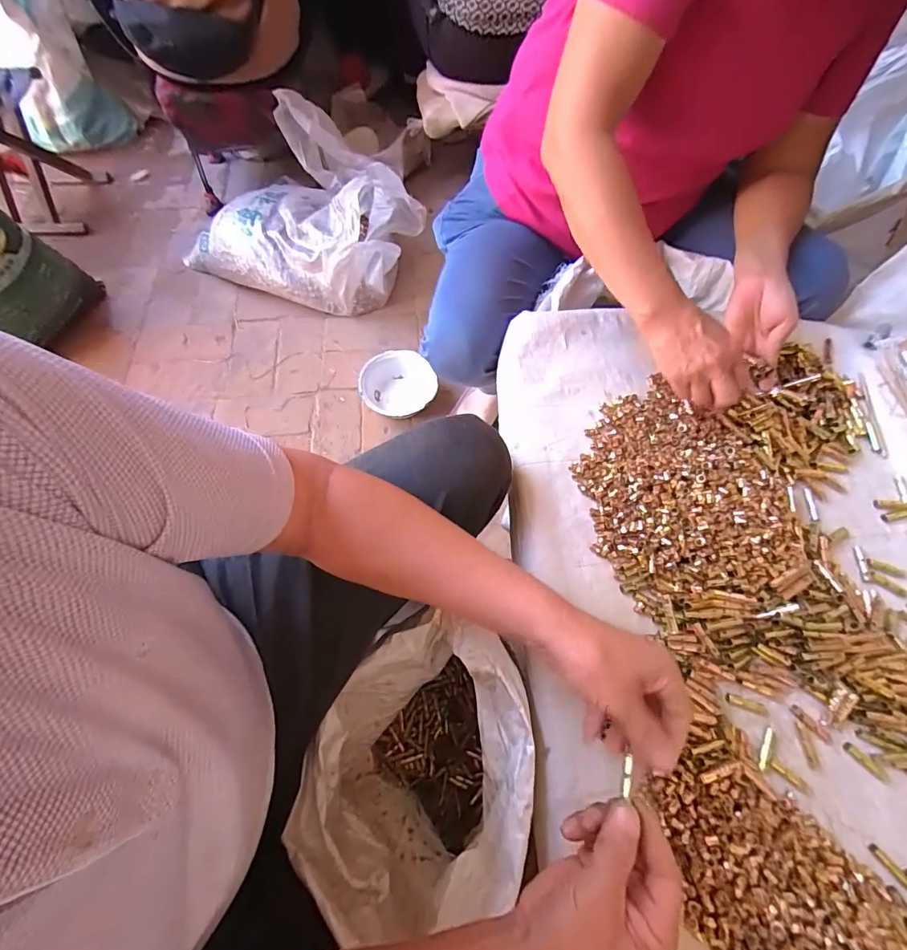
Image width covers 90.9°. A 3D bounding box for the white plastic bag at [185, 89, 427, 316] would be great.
[{"bbox_3d":[-0.380,-0.654,1.123,0.507,0.281,0.400,28,70,11],"label":"white plastic bag"}]

